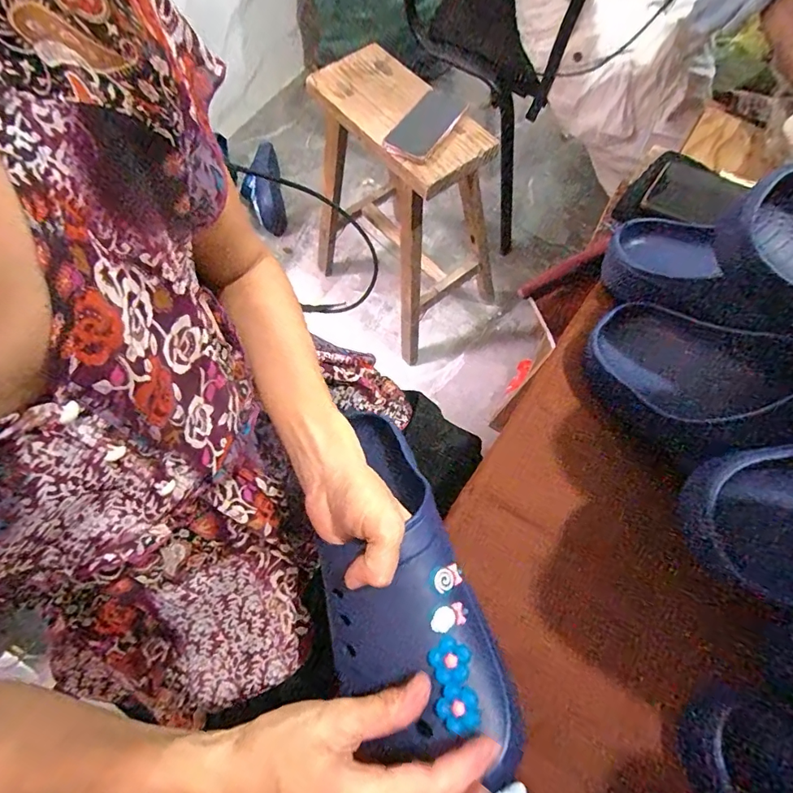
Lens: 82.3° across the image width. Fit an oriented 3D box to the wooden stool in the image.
[{"bbox_3d":[0.005,-0.396,1.007,0.297,0.503,0.381,-42,71,-14],"label":"wooden stool"}]

